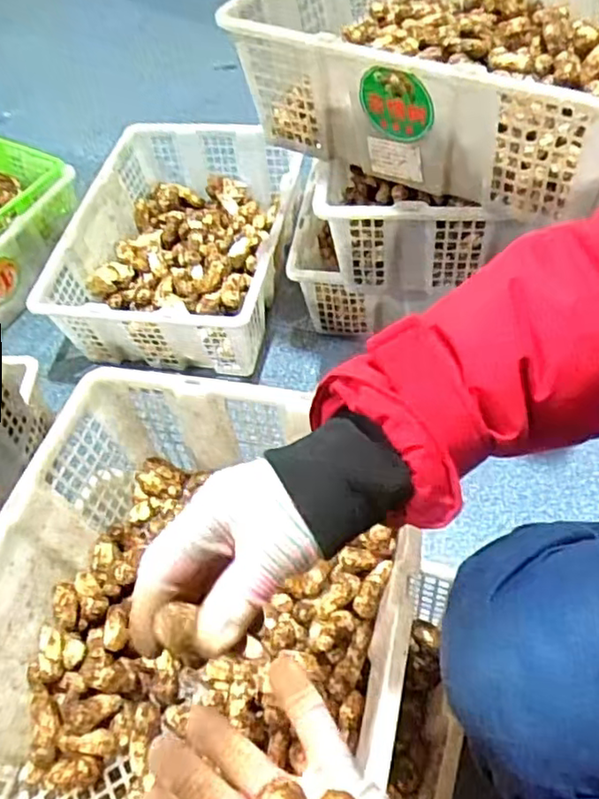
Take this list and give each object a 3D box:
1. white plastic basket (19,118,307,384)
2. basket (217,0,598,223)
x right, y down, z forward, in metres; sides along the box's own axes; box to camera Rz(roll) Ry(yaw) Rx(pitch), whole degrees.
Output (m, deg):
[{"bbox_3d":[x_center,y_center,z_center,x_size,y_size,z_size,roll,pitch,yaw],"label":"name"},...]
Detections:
[{"bbox_3d":[-0.190,-0.262,1.100,0.355,0.171,0.451,4,56,11],"label":"white plastic basket"},{"bbox_3d":[0.191,-0.409,0.738,0.457,0.172,0.352,28,63,25],"label":"basket"}]

